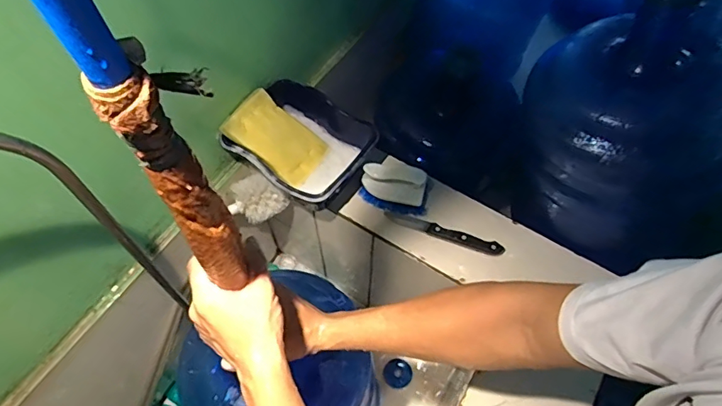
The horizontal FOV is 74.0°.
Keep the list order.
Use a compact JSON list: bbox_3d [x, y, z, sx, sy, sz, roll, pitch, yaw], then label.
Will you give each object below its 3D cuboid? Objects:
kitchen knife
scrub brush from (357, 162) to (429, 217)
[{"bbox_3d":[0.123,0.045,0.715,0.175,0.012,0.022,18,61,10],"label":"kitchen knife"},{"bbox_3d":[0.050,-0.025,0.722,0.103,0.061,0.051,12,60,7],"label":"scrub brush"}]

